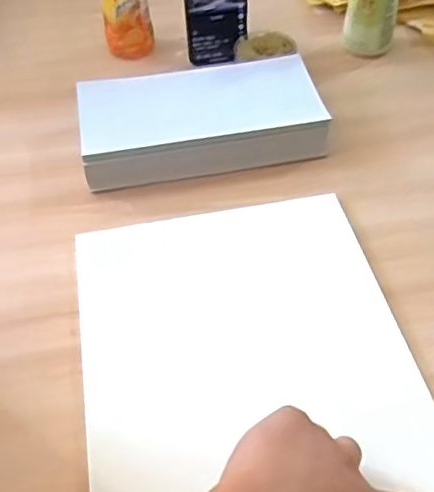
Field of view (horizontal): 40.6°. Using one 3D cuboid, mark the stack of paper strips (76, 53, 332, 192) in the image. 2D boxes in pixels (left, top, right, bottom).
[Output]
[{"bbox_3d":[-0.017,-0.144,0.655,0.262,0.050,0.136,-10,50,-6],"label":"stack of paper strips"}]

